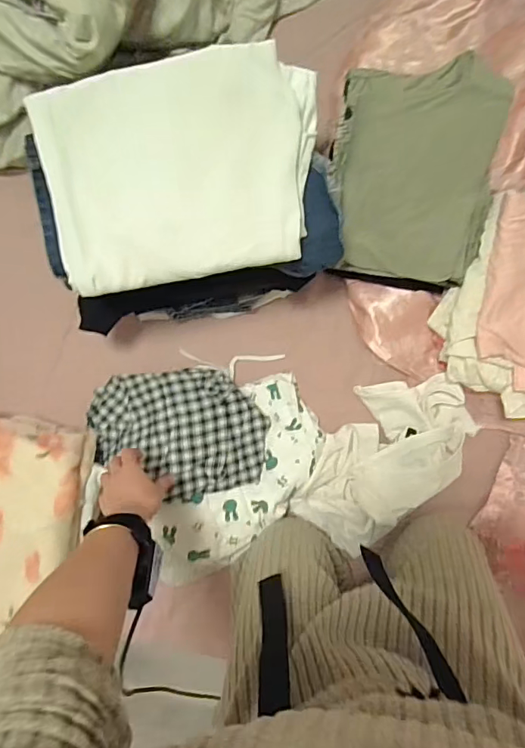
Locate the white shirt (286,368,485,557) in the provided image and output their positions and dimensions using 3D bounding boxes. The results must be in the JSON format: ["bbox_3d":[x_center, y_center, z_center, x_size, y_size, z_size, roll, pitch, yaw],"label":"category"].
[{"bbox_3d":[0.194,0.134,0.751,0.320,0.061,0.194,-39,92,1],"label":"white shirt"}]

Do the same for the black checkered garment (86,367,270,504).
[{"bbox_3d":[-0.133,0.092,0.727,0.273,0.082,0.191,-6,92,0],"label":"black checkered garment"}]

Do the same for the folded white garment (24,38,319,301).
[{"bbox_3d":[-0.087,-0.247,0.563,0.337,0.040,0.254,-11,92,0],"label":"folded white garment"}]

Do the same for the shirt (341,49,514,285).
[{"bbox_3d":[0.231,-0.288,0.664,0.226,0.072,0.301,5,92,-1],"label":"shirt"}]

